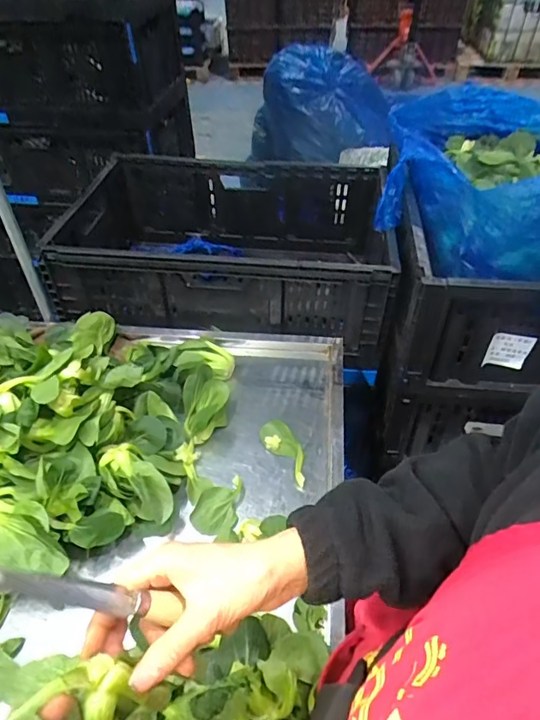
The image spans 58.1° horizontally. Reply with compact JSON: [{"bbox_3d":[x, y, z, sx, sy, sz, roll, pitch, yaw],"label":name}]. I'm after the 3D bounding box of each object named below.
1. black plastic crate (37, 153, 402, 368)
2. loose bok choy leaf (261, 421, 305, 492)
[{"bbox_3d":[-0.077,-0.220,0.993,0.587,0.232,0.413,3,45,4],"label":"black plastic crate"},{"bbox_3d":[0.025,0.129,0.697,0.040,0.021,0.109,-24,49,-21],"label":"loose bok choy leaf"}]

